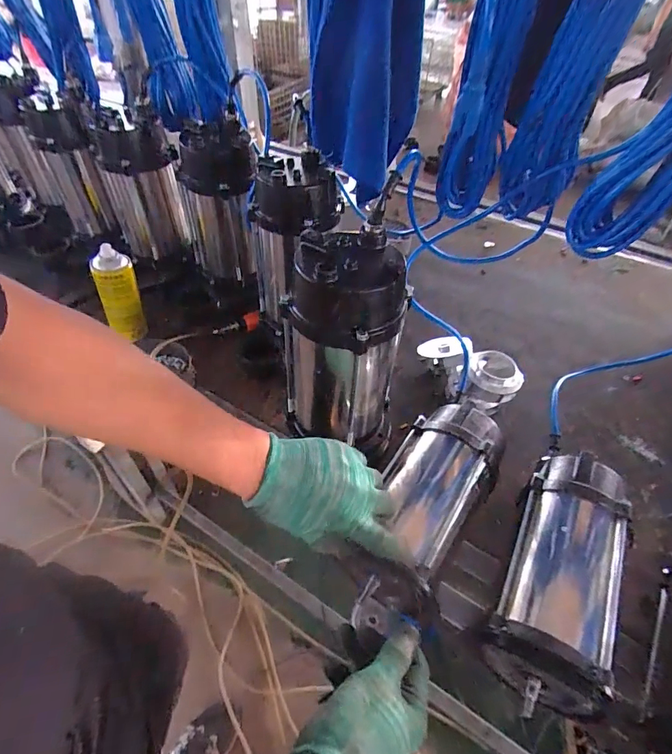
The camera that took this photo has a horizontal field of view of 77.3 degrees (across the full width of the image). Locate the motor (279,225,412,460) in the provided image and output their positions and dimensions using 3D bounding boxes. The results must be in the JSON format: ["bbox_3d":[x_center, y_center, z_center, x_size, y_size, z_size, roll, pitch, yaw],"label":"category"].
[{"bbox_3d":[0.012,-0.021,0.504,0.127,0.295,0.107,20,50,16],"label":"motor"}]

